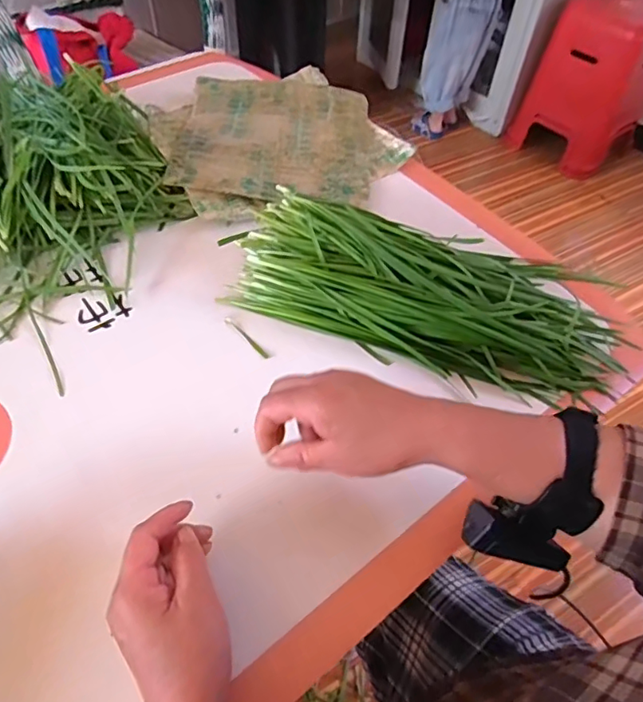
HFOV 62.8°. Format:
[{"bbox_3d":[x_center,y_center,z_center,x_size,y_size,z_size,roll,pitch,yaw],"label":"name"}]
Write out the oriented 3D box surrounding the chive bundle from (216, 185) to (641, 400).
[{"bbox_3d":[0.102,-0.049,0.492,0.377,0.074,0.152,8,53,2],"label":"chive bundle"}]

